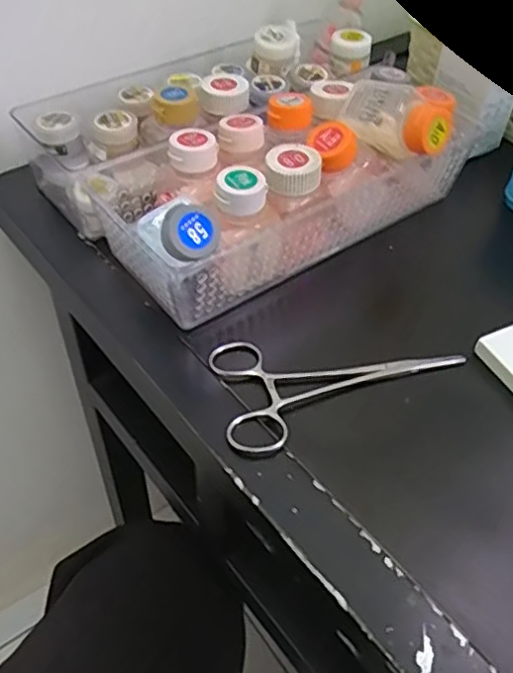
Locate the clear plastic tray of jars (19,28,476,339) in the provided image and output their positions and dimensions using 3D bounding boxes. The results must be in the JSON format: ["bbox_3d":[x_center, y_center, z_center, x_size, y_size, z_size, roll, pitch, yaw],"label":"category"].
[{"bbox_3d":[0.000,-0.137,0.457,0.272,0.096,0.214,-26,53,-25],"label":"clear plastic tray of jars"}]

